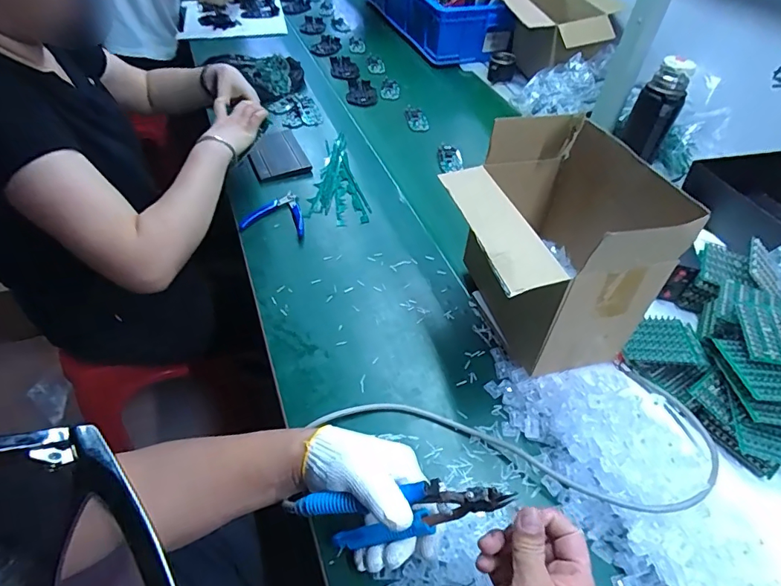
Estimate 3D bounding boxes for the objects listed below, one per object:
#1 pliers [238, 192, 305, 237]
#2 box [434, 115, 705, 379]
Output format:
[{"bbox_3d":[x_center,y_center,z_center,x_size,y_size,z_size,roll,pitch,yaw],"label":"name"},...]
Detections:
[{"bbox_3d":[-0.189,-0.137,0.785,0.096,0.018,0.097,5,48,1],"label":"pliers"},{"bbox_3d":[0.189,-0.057,0.586,0.212,0.225,0.242,-7,49,-10],"label":"box"}]

